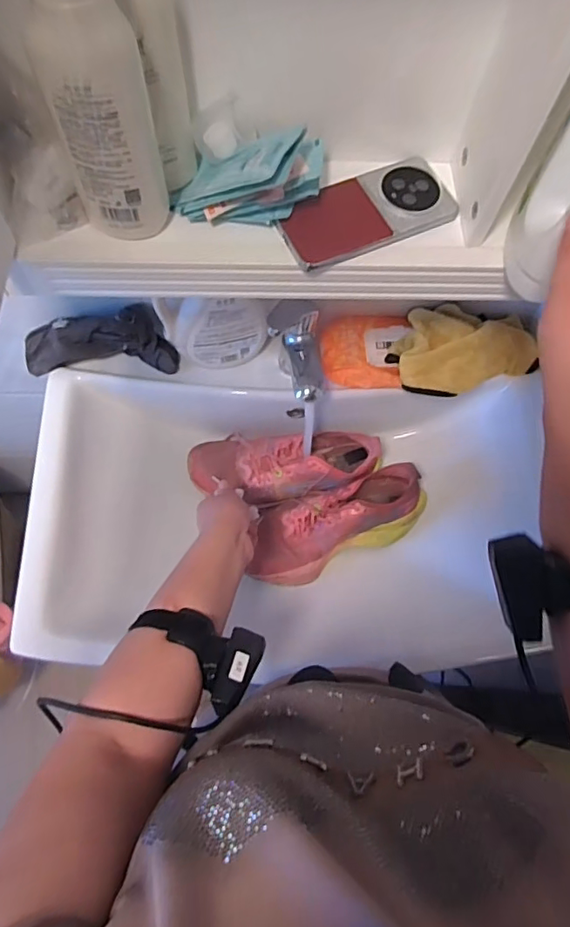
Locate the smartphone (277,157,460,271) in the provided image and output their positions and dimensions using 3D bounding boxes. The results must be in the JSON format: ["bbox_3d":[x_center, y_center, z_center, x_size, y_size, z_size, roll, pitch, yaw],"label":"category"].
[{"bbox_3d":[0.076,-0.236,0.505,0.163,0.010,0.079,-23,72,-10],"label":"smartphone"}]

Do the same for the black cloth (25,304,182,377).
[{"bbox_3d":[-0.270,-0.176,0.778,0.219,0.071,0.075,-5,70,-4],"label":"black cloth"}]

